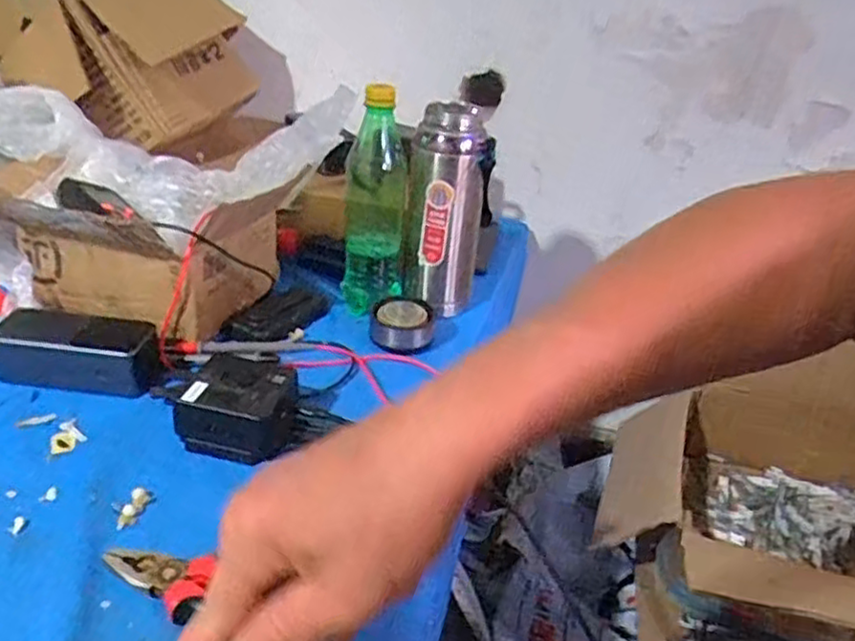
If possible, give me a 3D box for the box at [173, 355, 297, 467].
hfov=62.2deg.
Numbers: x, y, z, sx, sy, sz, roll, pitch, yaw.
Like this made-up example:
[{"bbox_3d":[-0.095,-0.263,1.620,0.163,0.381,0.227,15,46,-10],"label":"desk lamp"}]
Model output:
[{"bbox_3d":[-0.147,0.068,0.569,0.083,0.045,0.075,11,31,8],"label":"box"}]

